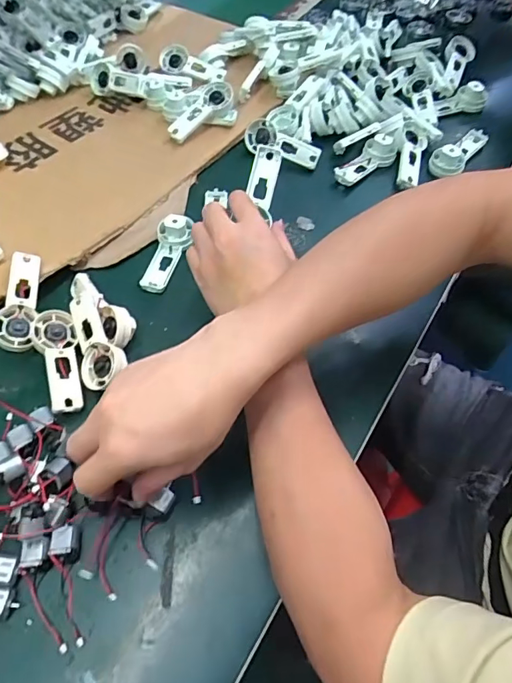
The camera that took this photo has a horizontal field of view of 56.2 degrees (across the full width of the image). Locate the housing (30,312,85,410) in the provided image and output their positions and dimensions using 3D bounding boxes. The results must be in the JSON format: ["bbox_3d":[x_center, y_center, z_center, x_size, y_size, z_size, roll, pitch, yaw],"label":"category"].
[{"bbox_3d":[-0.170,0.016,0.418,0.037,0.022,0.094,-20,59,-12],"label":"housing"}]

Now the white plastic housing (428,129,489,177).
[{"bbox_3d":[0.246,-0.234,0.580,0.038,0.028,0.096,33,63,20],"label":"white plastic housing"}]

